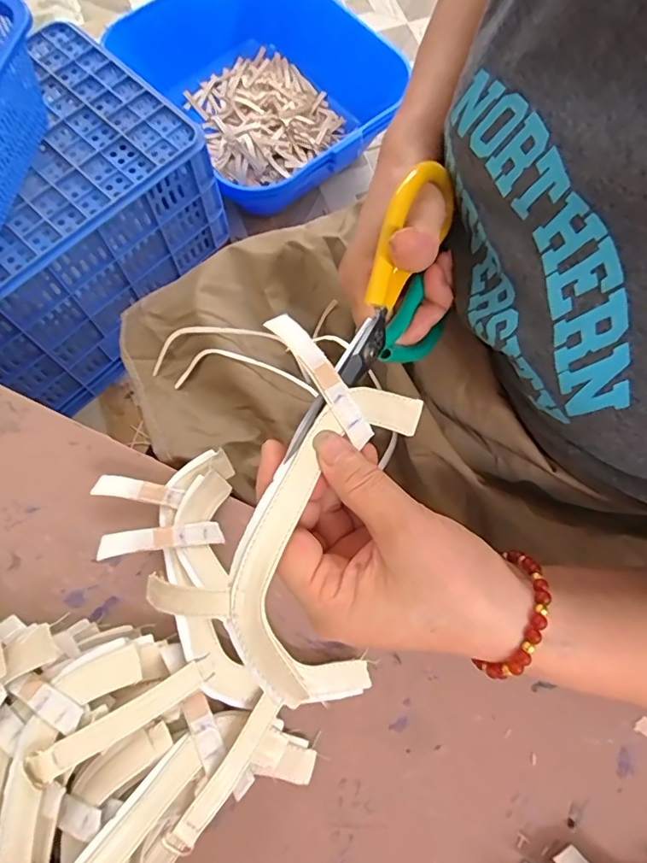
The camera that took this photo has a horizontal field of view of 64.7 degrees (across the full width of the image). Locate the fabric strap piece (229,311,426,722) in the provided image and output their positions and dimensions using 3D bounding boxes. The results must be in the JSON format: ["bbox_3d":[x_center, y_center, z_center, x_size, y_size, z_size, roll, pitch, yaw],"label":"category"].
[{"bbox_3d":[-0.004,0.037,0.226,0.072,0.039,0.156,14,73,3],"label":"fabric strap piece"}]

